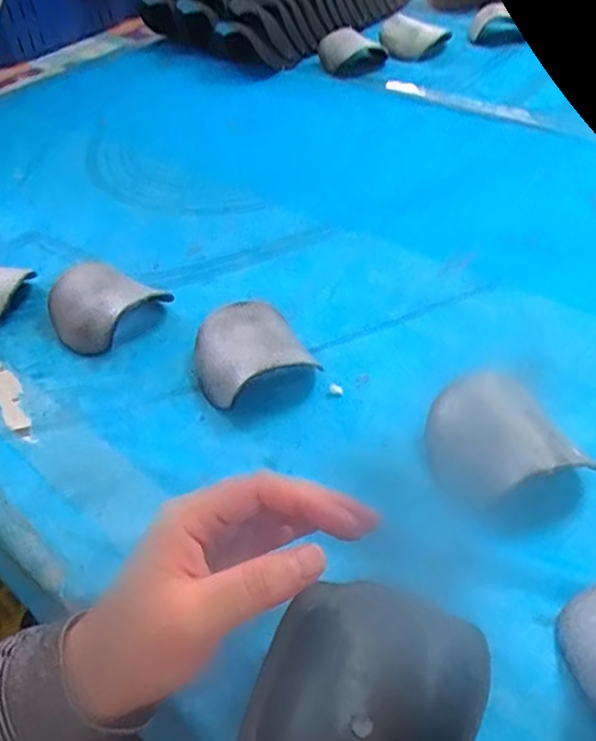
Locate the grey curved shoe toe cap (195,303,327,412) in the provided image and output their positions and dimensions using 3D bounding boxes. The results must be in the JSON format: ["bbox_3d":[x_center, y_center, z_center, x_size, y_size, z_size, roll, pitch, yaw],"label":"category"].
[{"bbox_3d":[-0.038,-0.013,0.486,0.083,0.039,0.090,-21,45,-14],"label":"grey curved shoe toe cap"}]

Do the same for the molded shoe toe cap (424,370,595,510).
[{"bbox_3d":[0.124,0.042,0.406,0.079,0.044,0.091,-15,44,-9],"label":"molded shoe toe cap"}]

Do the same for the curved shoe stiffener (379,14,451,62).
[{"bbox_3d":[0.170,-0.499,0.957,0.096,0.046,0.067,13,47,20],"label":"curved shoe stiffener"}]

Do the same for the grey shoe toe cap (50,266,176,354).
[{"bbox_3d":[-0.170,-0.053,0.543,0.096,0.040,0.080,19,49,24],"label":"grey shoe toe cap"}]

